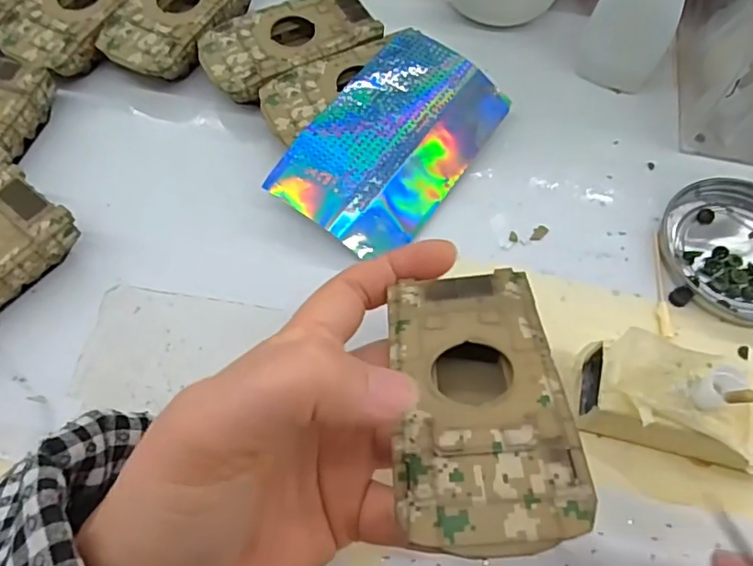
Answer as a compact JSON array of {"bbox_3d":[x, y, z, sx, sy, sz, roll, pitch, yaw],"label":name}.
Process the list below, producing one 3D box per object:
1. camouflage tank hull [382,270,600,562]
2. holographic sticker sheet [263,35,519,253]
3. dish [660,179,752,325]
[{"bbox_3d":[0.029,0.034,0.171,0.047,0.019,0.093,2,40,-1],"label":"camouflage tank hull"},{"bbox_3d":[0.009,-0.071,0.292,0.072,0.028,0.124,33,66,14],"label":"holographic sticker sheet"},{"bbox_3d":[0.182,-0.018,0.281,0.076,0.008,0.075,1,63,-1],"label":"dish"}]

